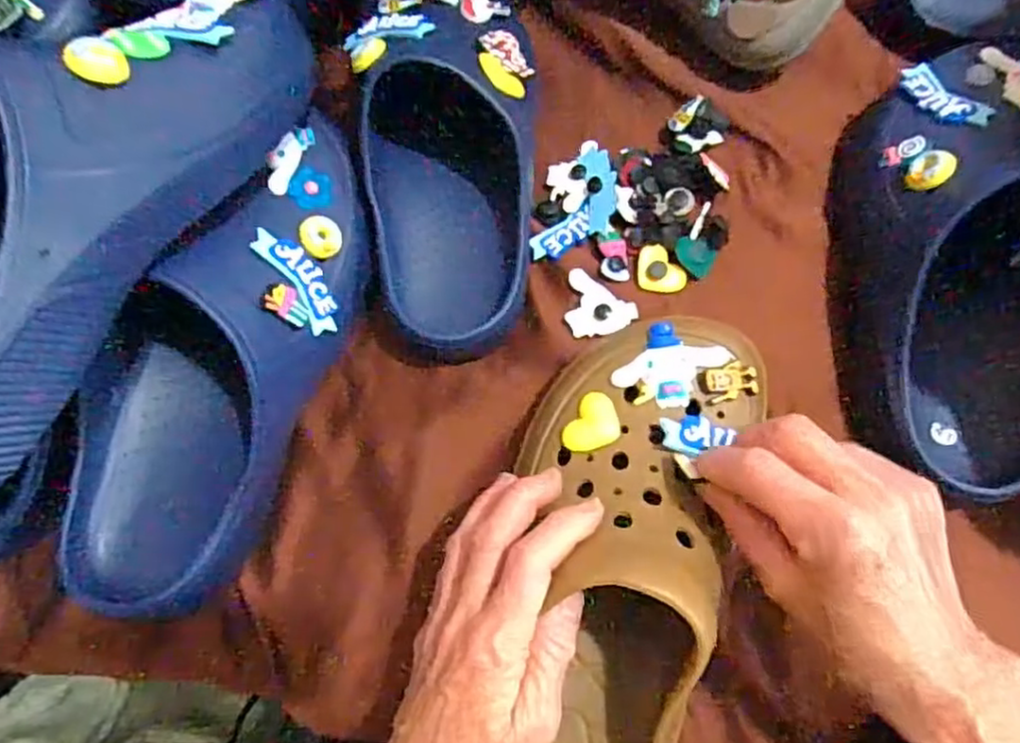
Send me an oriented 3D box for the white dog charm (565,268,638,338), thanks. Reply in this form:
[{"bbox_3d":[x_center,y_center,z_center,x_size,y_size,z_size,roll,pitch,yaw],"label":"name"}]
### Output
[{"bbox_3d":[0.050,-0.037,0.424,0.047,0.006,0.036,32,75,13],"label":"white dog charm"}]

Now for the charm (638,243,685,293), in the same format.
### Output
[{"bbox_3d":[0.094,-0.063,0.432,0.028,0.004,0.029,1,86,4],"label":"charm"}]

